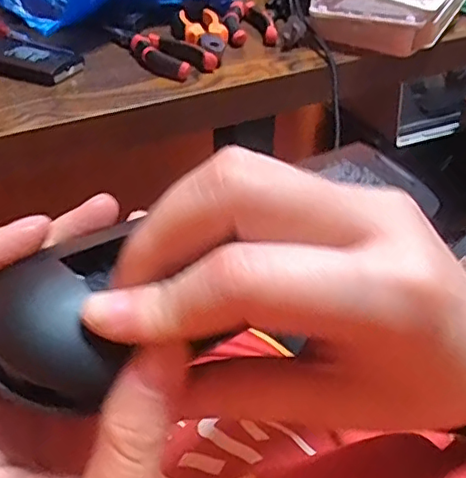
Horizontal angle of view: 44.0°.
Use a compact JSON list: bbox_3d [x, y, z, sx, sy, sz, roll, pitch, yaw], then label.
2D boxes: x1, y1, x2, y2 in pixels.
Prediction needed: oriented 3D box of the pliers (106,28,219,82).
[{"bbox_3d":[-0.081,-0.194,0.582,0.051,0.015,0.142,-27,45,-33],"label":"pliers"}]

